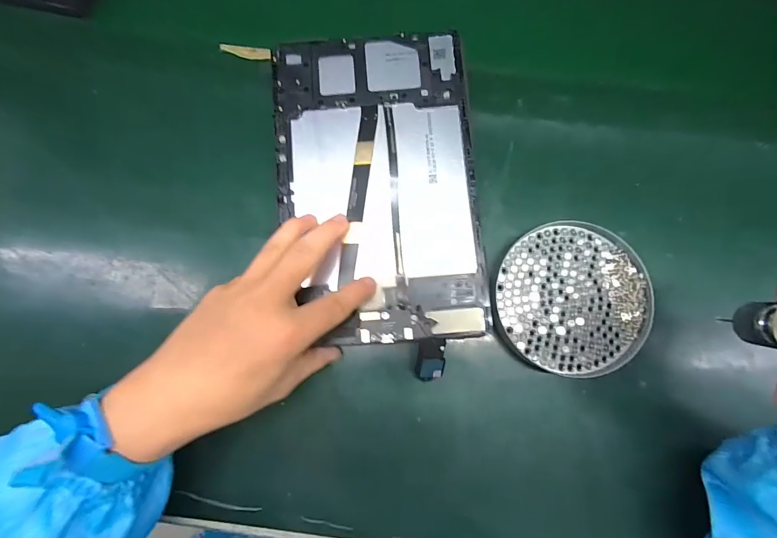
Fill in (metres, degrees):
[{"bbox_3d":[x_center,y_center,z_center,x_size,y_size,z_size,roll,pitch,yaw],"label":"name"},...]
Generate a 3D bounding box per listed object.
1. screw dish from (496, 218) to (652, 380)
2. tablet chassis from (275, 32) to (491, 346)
[{"bbox_3d":[0.139,0.022,0.283,0.109,0.022,0.112,0,82,0],"label":"screw dish"},{"bbox_3d":[-0.007,-0.065,0.279,0.148,0.008,0.233,-4,82,0],"label":"tablet chassis"}]

